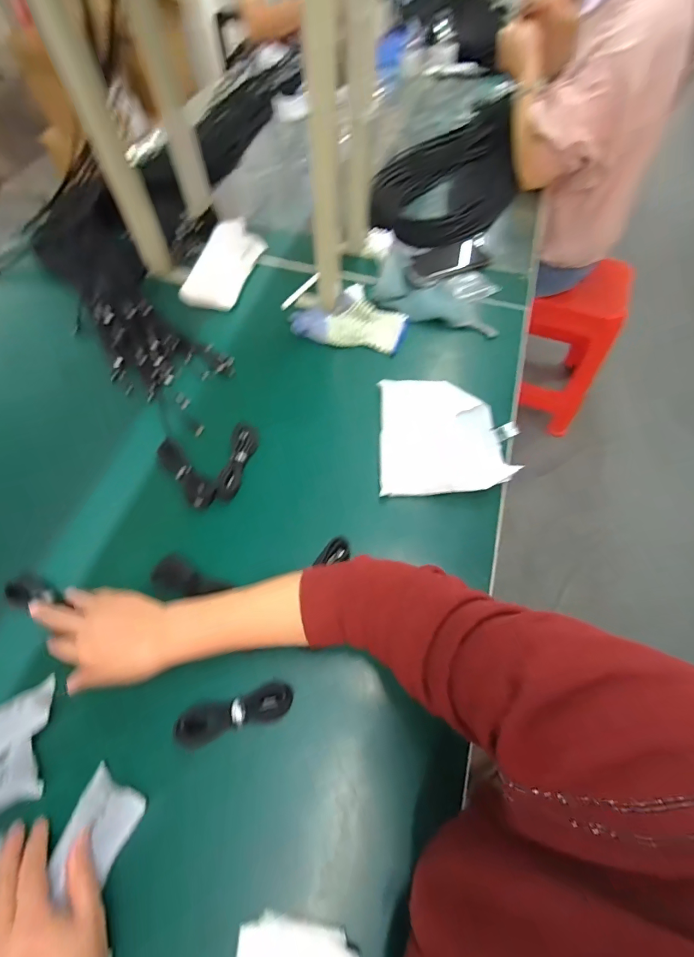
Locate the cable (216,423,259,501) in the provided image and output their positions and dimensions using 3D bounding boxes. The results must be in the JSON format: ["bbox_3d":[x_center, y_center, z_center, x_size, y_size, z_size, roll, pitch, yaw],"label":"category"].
[{"bbox_3d":[-0.146,-0.029,0.542,0.031,0.024,0.121,7,61,5],"label":"cable"}]

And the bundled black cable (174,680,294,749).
[{"bbox_3d":[-0.111,0.236,0.404,0.112,0.026,0.035,-15,62,-7],"label":"bundled black cable"}]

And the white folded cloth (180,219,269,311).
[{"bbox_3d":[-0.219,-0.380,0.706,0.086,0.056,0.175,12,62,7],"label":"white folded cloth"}]

